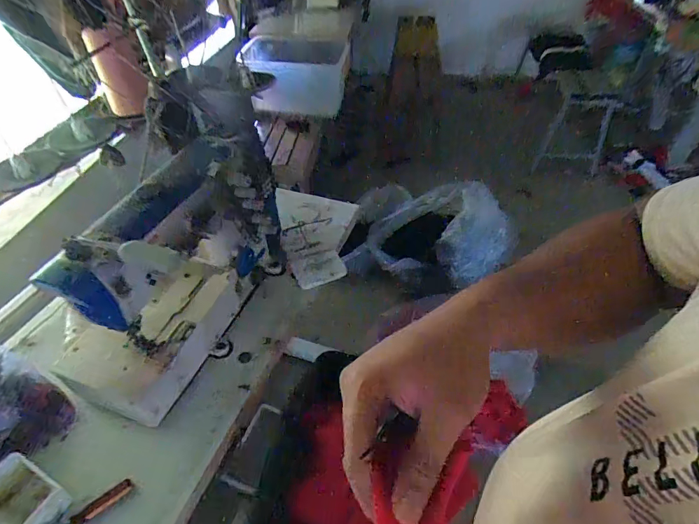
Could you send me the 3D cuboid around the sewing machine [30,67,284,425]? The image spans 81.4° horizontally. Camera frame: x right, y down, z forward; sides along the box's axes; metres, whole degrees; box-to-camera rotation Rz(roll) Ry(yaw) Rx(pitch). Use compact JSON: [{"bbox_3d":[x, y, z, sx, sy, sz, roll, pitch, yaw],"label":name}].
[{"bbox_3d":[-0.305,-0.012,0.733,0.194,0.306,0.475,18,49,20],"label":"sewing machine"}]

